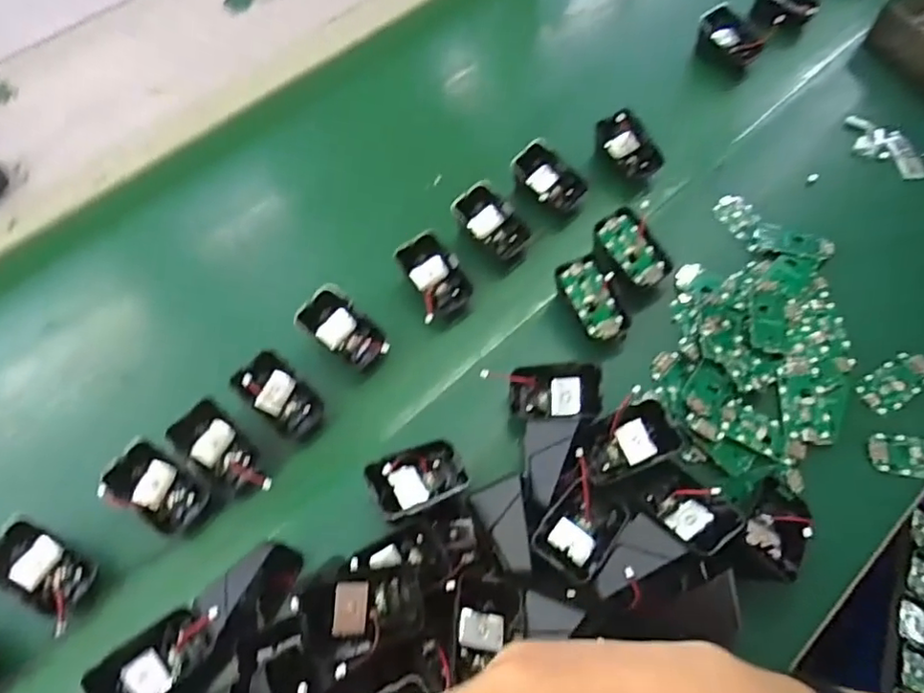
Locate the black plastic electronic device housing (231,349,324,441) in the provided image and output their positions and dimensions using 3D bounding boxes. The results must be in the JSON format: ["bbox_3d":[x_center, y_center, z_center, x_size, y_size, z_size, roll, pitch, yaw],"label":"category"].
[{"bbox_3d":[-0.140,0.040,0.470,0.062,0.043,0.045,38,69,20],"label":"black plastic electronic device housing"}]

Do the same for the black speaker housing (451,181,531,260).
[{"bbox_3d":[0.029,-0.110,0.541,0.067,0.040,0.048,34,68,19],"label":"black speaker housing"}]

